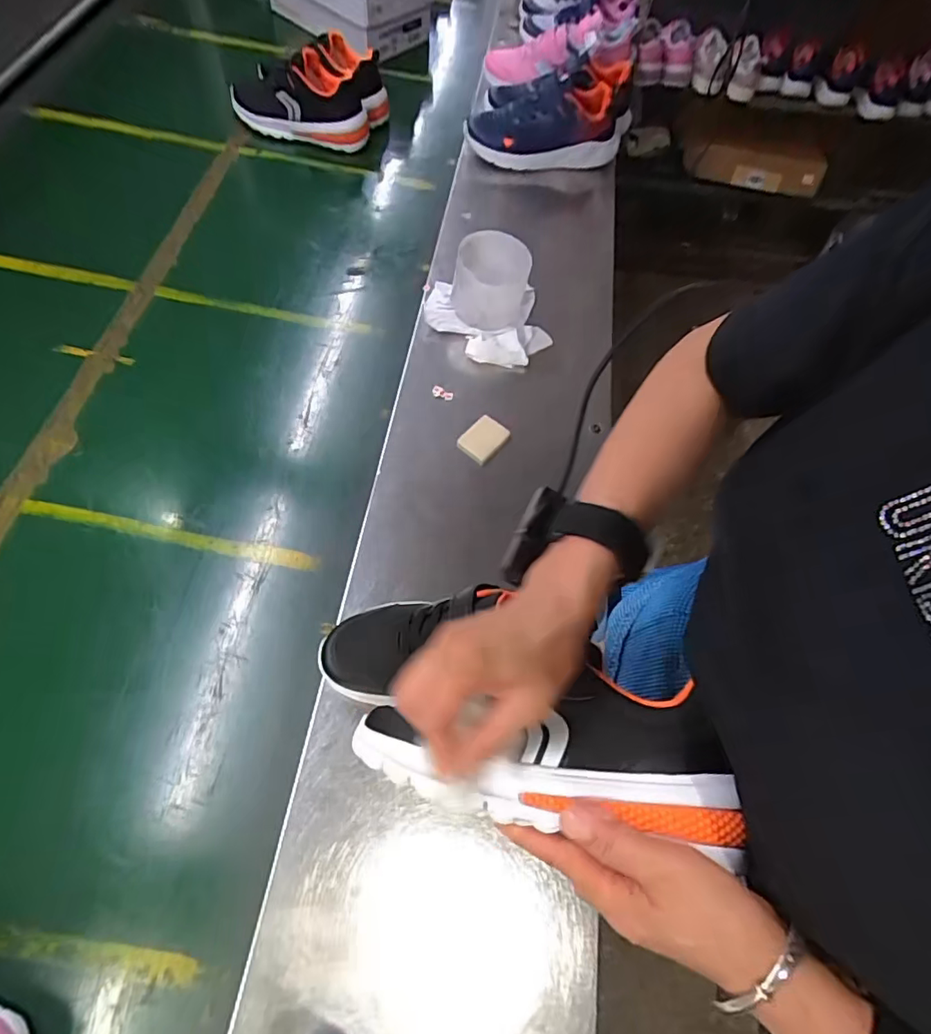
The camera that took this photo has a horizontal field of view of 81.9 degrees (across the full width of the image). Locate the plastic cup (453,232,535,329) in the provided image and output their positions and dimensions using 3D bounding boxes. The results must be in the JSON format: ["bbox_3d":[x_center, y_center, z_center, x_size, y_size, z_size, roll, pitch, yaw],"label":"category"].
[{"bbox_3d":[0.034,-0.305,0.706,0.099,0.104,0.087,7,62,-3],"label":"plastic cup"}]

